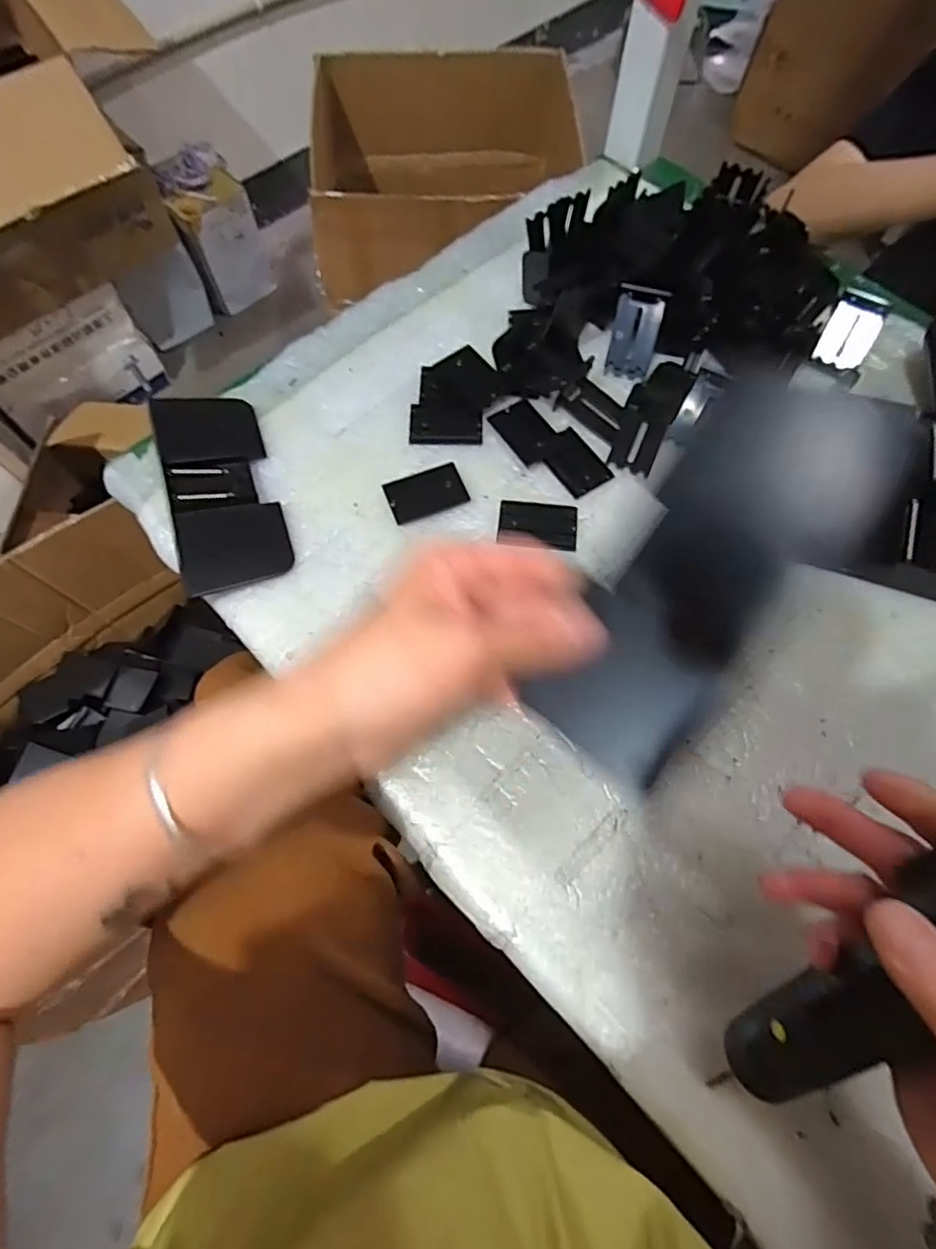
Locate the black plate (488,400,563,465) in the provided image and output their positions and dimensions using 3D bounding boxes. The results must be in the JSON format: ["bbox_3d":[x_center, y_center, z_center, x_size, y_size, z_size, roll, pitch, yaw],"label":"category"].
[{"bbox_3d":[0.044,-0.145,0.436,0.035,0.006,0.053,-32,72,-10],"label":"black plate"}]

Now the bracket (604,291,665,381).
[{"bbox_3d":[0.129,-0.221,0.450,0.035,0.007,0.059,10,96,-1],"label":"bracket"}]

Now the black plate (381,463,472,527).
[{"bbox_3d":[-0.030,-0.094,0.418,0.055,0.005,0.035,-23,71,-9],"label":"black plate"}]

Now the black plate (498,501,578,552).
[{"bbox_3d":[0.049,-0.070,0.408,0.054,0.004,0.036,9,65,8],"label":"black plate"}]

